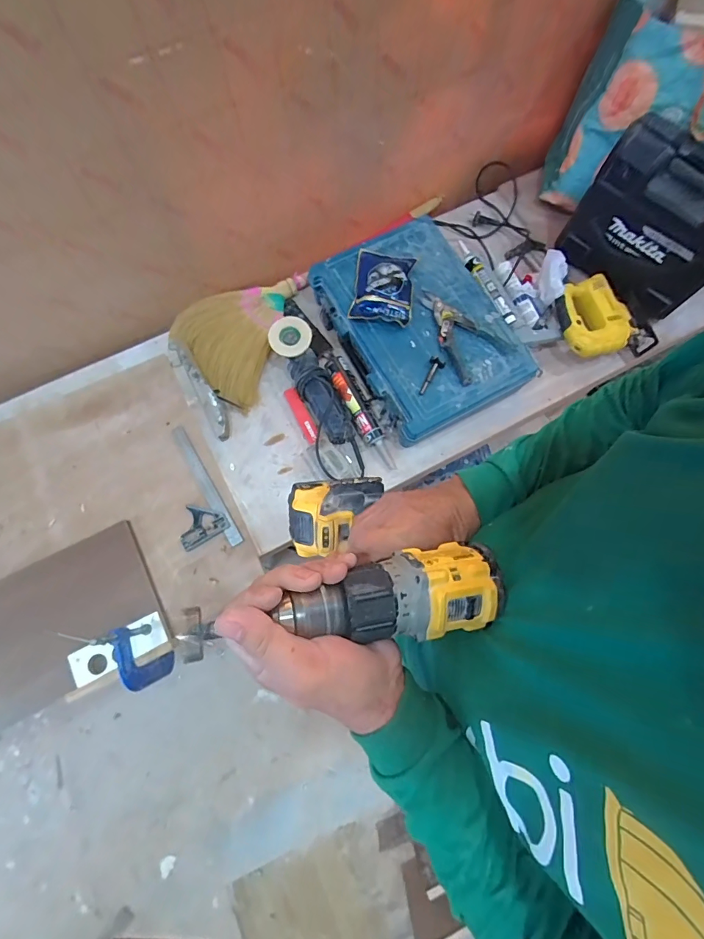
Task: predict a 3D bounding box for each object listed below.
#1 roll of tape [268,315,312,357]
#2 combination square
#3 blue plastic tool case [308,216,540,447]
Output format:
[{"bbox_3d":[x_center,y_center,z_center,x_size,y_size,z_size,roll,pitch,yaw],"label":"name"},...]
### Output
[{"bbox_3d":[-0.139,-0.299,0.934,0.091,0.023,0.090,0,75,-1],"label":"roll of tape"},{"bbox_3d":[-0.357,0.056,0.908,0.110,0.020,0.290,-30,78,-9],"label":"combination square"},{"bbox_3d":[0.163,-0.336,0.965,0.346,0.119,0.476,-27,78,-8],"label":"blue plastic tool case"}]

